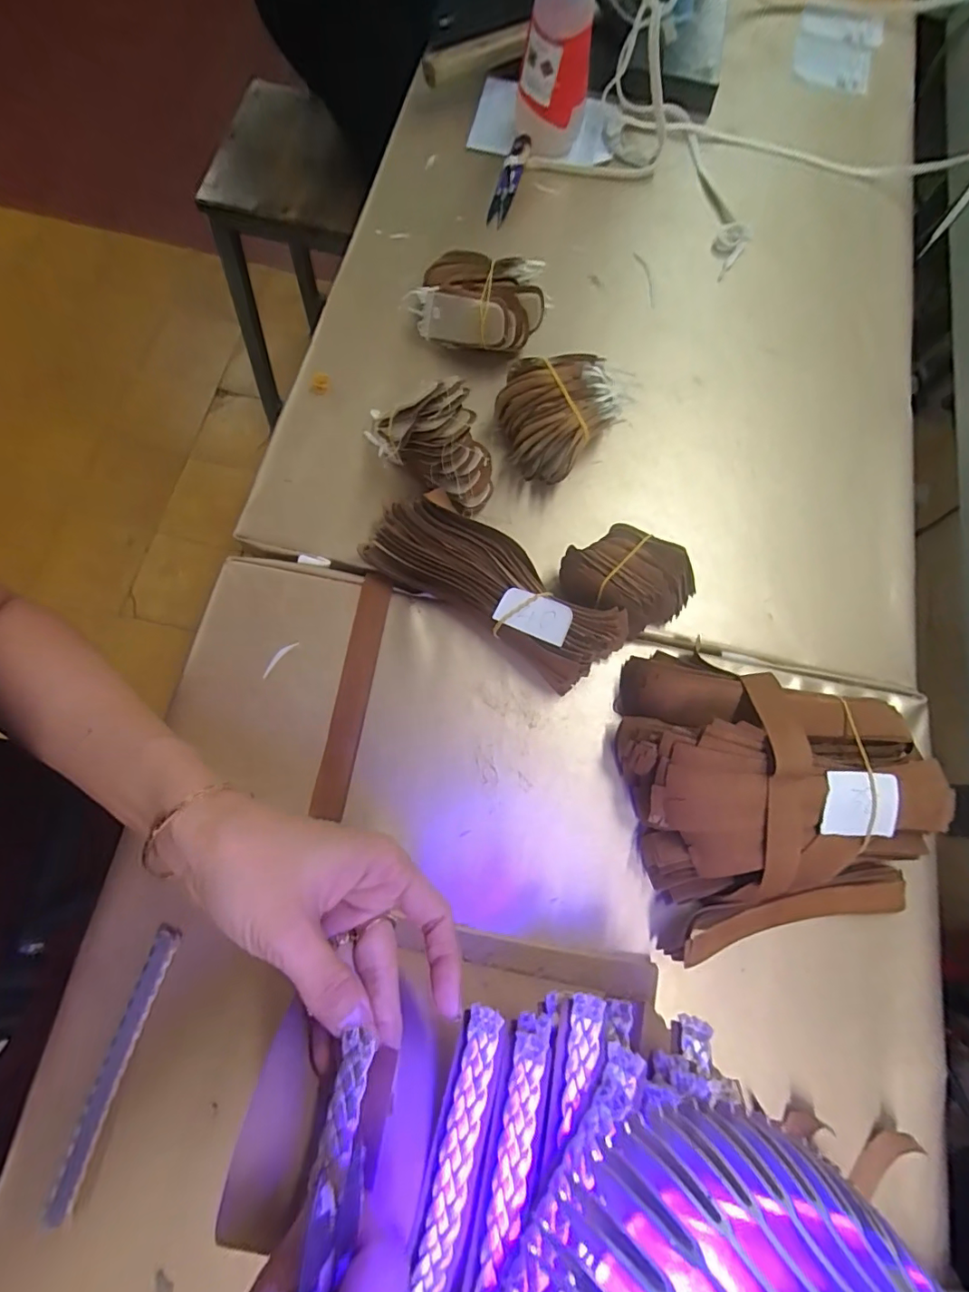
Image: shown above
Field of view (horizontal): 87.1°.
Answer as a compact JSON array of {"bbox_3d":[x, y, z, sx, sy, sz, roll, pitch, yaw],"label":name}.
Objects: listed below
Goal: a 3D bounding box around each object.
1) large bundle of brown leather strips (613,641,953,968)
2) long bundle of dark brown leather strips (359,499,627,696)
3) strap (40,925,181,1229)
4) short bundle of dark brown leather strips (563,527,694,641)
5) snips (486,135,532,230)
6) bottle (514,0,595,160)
[{"bbox_3d":[0.179,0.084,0.316,0.172,0.066,0.186,-9,77,-6],"label":"large bundle of brown leather strips"},{"bbox_3d":[0.006,-0.040,0.354,0.181,0.046,0.062,33,76,5],"label":"long bundle of dark brown leather strips"},{"bbox_3d":[-0.208,0.235,0.287,0.015,0.007,0.142,17,75,0],"label":"strap"},{"bbox_3d":[0.100,-0.044,0.360,0.089,0.055,0.061,24,75,2],"label":"short bundle of dark brown leather strips"},{"bbox_3d":[0.022,-0.435,0.478,0.019,0.013,0.088,23,97,5],"label":"snips"},{"bbox_3d":[0.060,-0.499,0.426,0.060,0.144,0.053,12,74,2],"label":"bottle"}]

